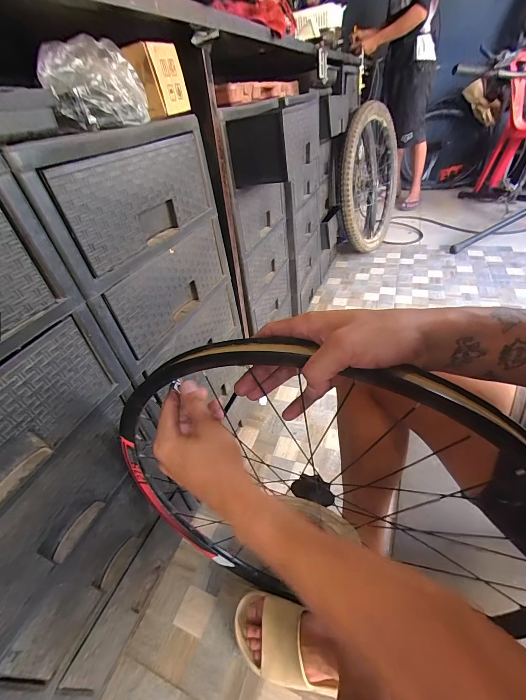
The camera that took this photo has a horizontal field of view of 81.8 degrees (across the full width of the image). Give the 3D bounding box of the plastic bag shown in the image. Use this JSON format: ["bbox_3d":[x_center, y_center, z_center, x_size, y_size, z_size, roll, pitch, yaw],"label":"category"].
[{"bbox_3d":[-0.212,-0.335,0.383,0.108,0.084,0.062,-15,41,-8],"label":"plastic bag"}]

